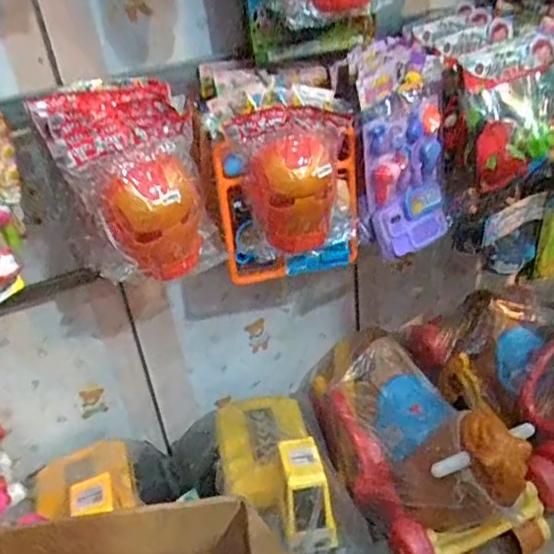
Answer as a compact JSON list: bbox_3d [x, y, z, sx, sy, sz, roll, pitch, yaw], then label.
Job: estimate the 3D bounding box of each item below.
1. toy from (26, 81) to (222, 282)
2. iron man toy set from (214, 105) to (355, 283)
[{"bbox_3d":[-0.248,-0.161,0.993,0.216,0.273,0.258,-22,37,-22],"label":"toy"},{"bbox_3d":[0.022,-0.140,1.072,0.251,0.325,0.118,-6,34,0],"label":"iron man toy set"}]

